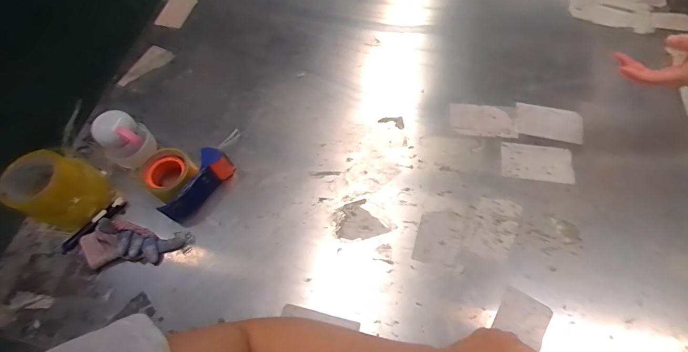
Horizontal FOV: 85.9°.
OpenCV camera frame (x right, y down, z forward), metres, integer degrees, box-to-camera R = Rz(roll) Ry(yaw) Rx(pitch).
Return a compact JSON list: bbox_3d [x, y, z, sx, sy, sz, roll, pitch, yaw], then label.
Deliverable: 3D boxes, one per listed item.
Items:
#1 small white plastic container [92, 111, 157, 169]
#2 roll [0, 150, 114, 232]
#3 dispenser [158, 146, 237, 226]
[{"bbox_3d":[-0.368,-0.060,0.621,0.061,0.085,0.076,36,71,19],"label":"small white plastic container"},{"bbox_3d":[-0.455,0.023,0.597,0.094,0.106,0.111,22,69,11],"label":"roll"},{"bbox_3d":[-0.253,0.017,0.645,0.032,0.066,0.139,31,71,15],"label":"dispenser"}]

